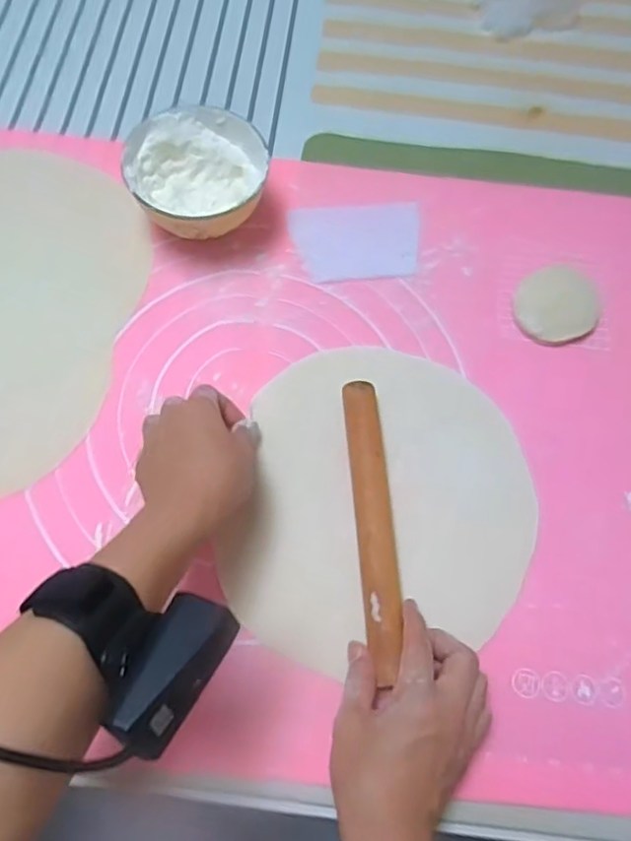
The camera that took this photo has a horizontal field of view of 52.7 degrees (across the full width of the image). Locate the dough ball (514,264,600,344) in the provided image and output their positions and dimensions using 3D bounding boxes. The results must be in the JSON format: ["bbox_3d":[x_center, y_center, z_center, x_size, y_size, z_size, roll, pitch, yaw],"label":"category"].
[{"bbox_3d":[0.202,-0.098,0.533,0.067,0.027,0.060,-22,70,-11],"label":"dough ball"}]

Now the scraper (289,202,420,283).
[{"bbox_3d":[0.038,-0.159,0.566,0.112,0.004,0.077,-5,68,-5],"label":"scraper"}]

